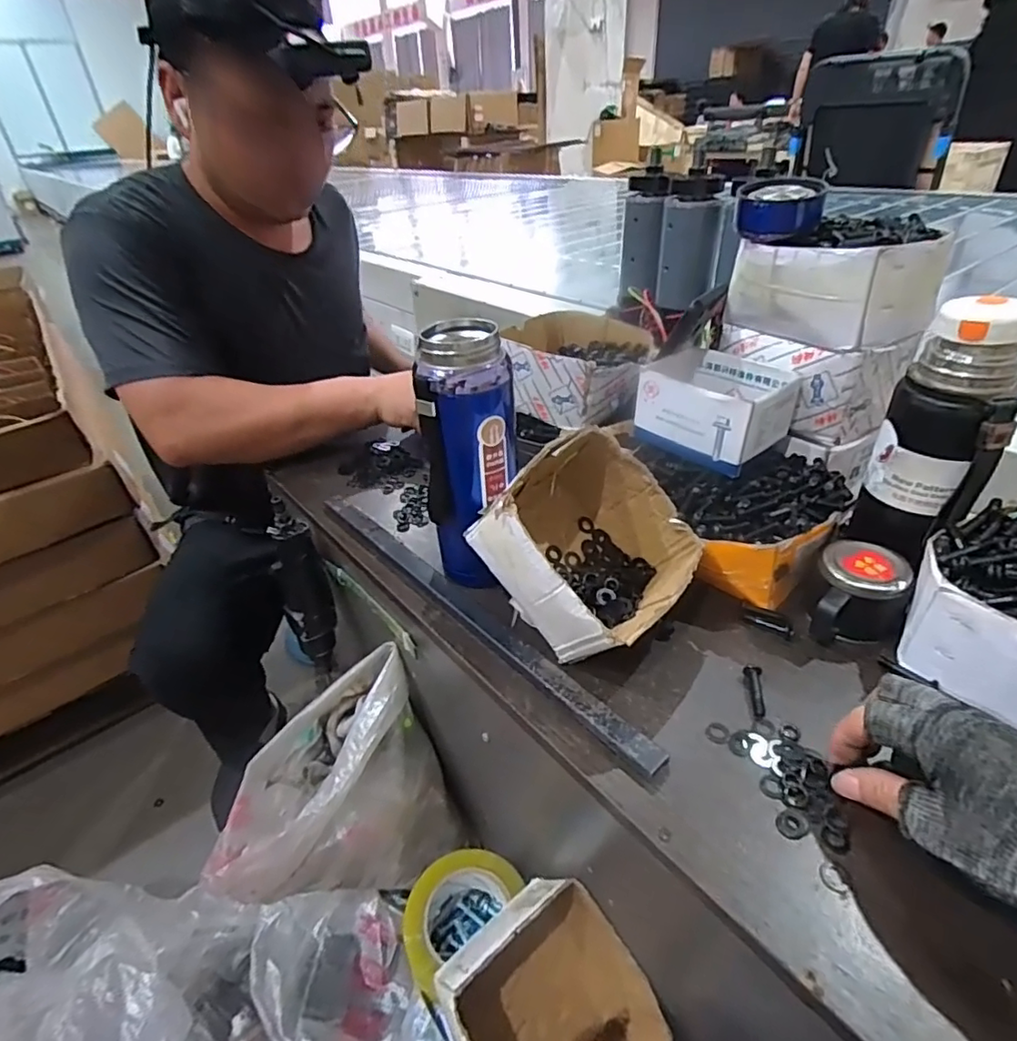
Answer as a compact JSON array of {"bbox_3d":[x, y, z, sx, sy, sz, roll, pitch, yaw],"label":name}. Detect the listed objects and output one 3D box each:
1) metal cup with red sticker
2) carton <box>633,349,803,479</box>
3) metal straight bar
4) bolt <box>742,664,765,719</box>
[{"bbox_3d":[0.267,0.062,0.443,0.064,0.056,0.074,20,42,29],"label":"metal cup with red sticker"},{"bbox_3d":[0.187,-0.102,0.531,0.092,0.075,0.121,-30,43,-31],"label":"carton"},{"bbox_3d":[-0.047,0.068,0.506,0.023,0.011,0.441,-29,43,-30],"label":"metal straight bar"},{"bbox_3d":[0.178,0.122,0.411,0.012,0.010,0.038,3,36,10],"label":"bolt"}]

